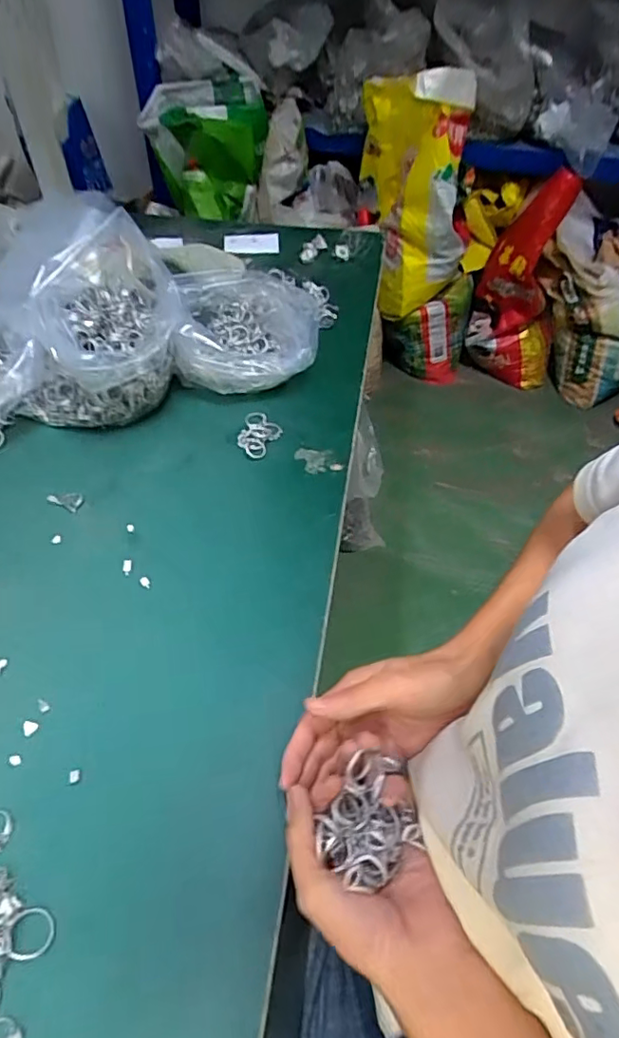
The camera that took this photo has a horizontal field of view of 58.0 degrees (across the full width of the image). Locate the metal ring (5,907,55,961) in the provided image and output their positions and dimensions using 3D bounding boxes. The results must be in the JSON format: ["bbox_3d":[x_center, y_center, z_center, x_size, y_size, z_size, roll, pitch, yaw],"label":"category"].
[{"bbox_3d":[-0.148,0.220,0.297,0.022,0.006,0.023,1,51,-2],"label":"metal ring"}]

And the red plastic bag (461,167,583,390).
[{"bbox_3d":[0.632,-0.657,1.627,0.281,0.565,0.134,20,53,13],"label":"red plastic bag"}]

